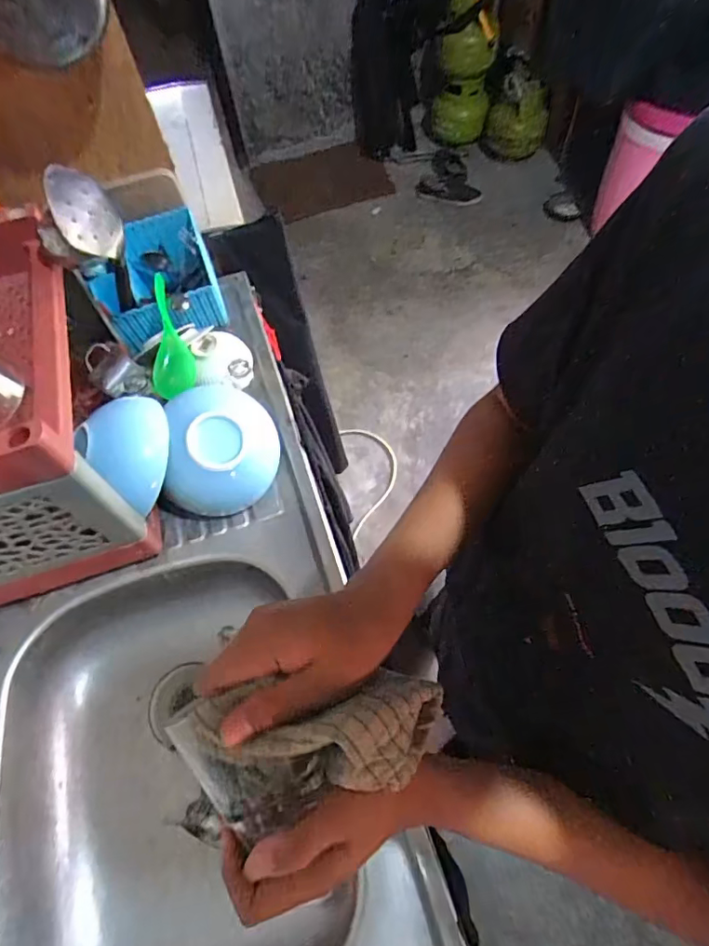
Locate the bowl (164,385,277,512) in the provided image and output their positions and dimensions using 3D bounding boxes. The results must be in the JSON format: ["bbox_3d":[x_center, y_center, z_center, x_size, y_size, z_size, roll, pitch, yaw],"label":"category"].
[{"bbox_3d":[-0.182,-0.037,0.695,0.143,0.110,0.156,-2,62,3],"label":"bowl"}]

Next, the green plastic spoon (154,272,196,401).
[{"bbox_3d":[-0.266,-0.194,0.748,0.052,0.037,0.180,-8,84,0],"label":"green plastic spoon"}]

